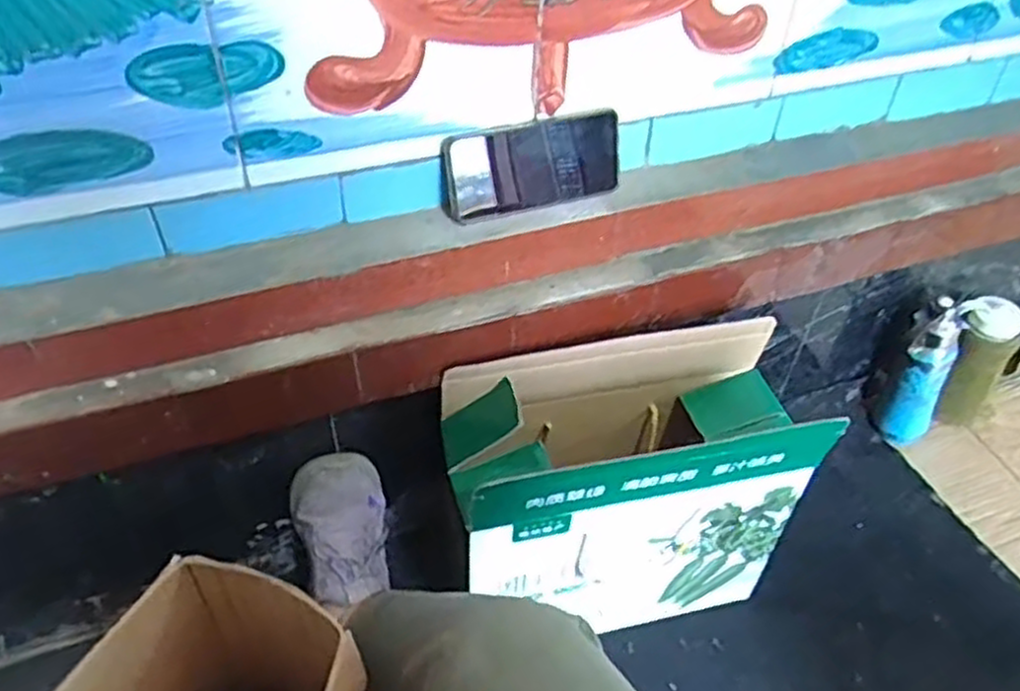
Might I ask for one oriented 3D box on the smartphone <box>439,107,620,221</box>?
[{"bbox_3d":[0.022,-0.161,0.702,0.168,0.082,0.014,-13,37,-15],"label":"smartphone"}]

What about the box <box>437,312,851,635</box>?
[{"bbox_3d":[0.114,0.164,0.858,0.352,0.340,0.162,-9,47,-11],"label":"box"}]

